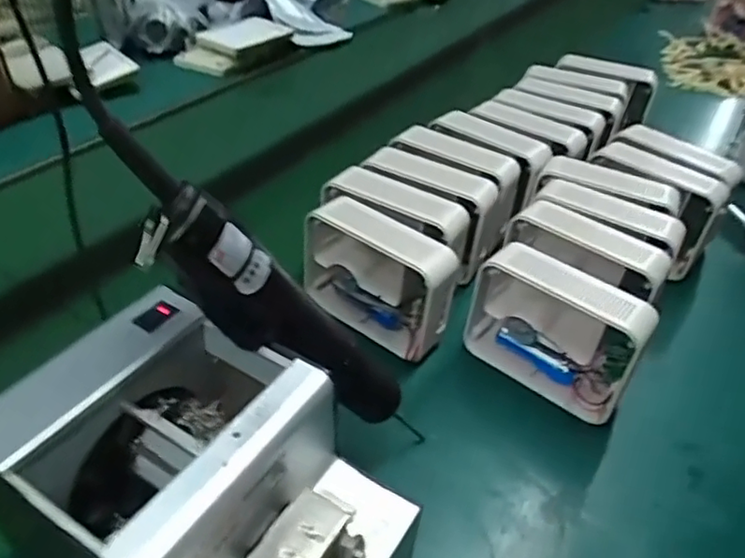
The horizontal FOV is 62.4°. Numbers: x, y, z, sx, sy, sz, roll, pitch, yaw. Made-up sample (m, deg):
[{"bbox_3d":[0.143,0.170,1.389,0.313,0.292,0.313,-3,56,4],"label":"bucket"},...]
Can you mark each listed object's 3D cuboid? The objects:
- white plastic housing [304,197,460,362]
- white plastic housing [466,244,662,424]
[{"bbox_3d":[0.003,-0.002,0.509,0.130,0.099,0.044,26,44,25],"label":"white plastic housing"},{"bbox_3d":[0.138,0.041,0.473,0.132,0.103,0.045,27,44,26],"label":"white plastic housing"}]

